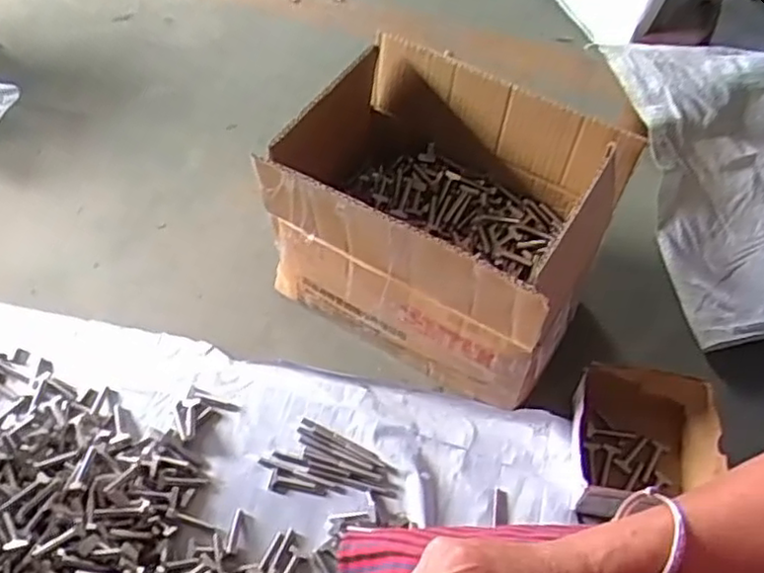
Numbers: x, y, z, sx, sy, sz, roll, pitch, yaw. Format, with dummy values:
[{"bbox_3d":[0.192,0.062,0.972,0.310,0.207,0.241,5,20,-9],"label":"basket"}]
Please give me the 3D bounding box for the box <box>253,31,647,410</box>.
[{"bbox_3d":[0.070,-0.077,0.810,0.350,0.261,0.263,28,64,19],"label":"box"}]

